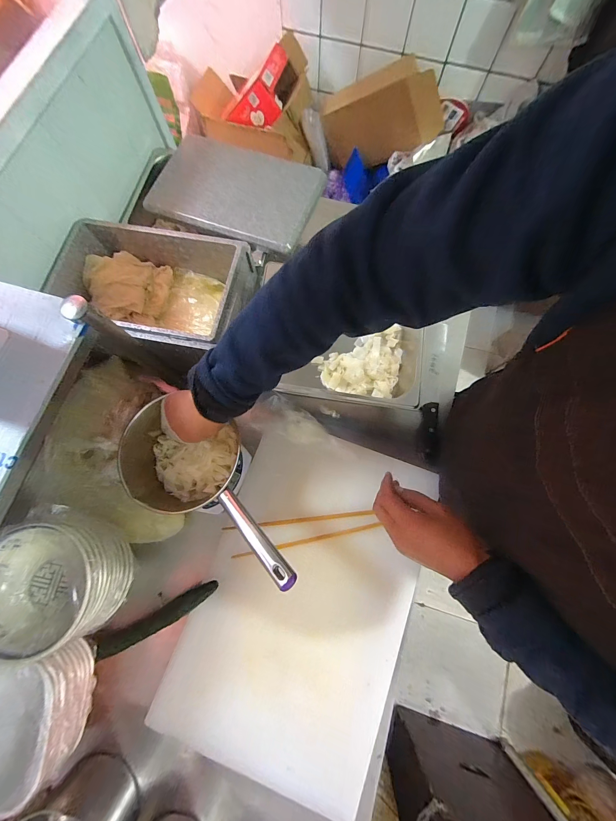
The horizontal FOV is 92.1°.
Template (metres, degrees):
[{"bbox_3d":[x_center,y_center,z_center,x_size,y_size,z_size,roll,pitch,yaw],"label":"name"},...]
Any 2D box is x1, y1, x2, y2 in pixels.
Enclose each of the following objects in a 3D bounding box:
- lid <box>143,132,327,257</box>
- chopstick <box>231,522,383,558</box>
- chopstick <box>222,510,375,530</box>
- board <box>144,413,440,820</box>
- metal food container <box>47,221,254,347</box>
[{"bbox_3d":[-0.155,-0.469,0.631,0.337,0.023,0.209,20,77,7],"label":"lid"},{"bbox_3d":[0.000,0.233,0.533,0.263,0.009,0.010,-9,76,-7],"label":"chopstick"},{"bbox_3d":[-0.014,0.200,0.542,0.270,0.011,0.008,-4,76,-6],"label":"chopstick"},{"bbox_3d":[-0.002,0.318,0.522,0.346,0.042,0.549,20,77,7],"label":"board"},{"bbox_3d":[-0.287,-0.224,0.581,0.334,0.123,0.209,12,76,5],"label":"metal food container"}]

